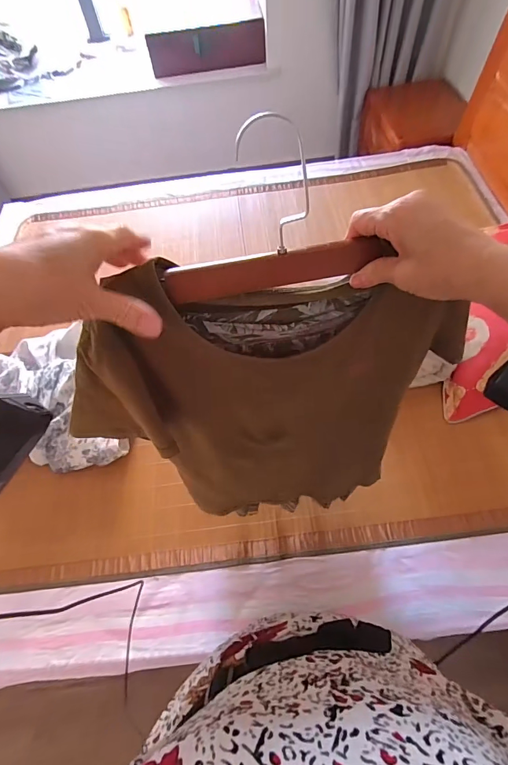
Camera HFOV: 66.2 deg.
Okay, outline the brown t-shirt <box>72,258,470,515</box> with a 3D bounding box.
[{"bbox_3d":[0.035,0.069,0.543,0.407,0.544,0.076,-10,60,-1],"label":"brown t-shirt"}]

